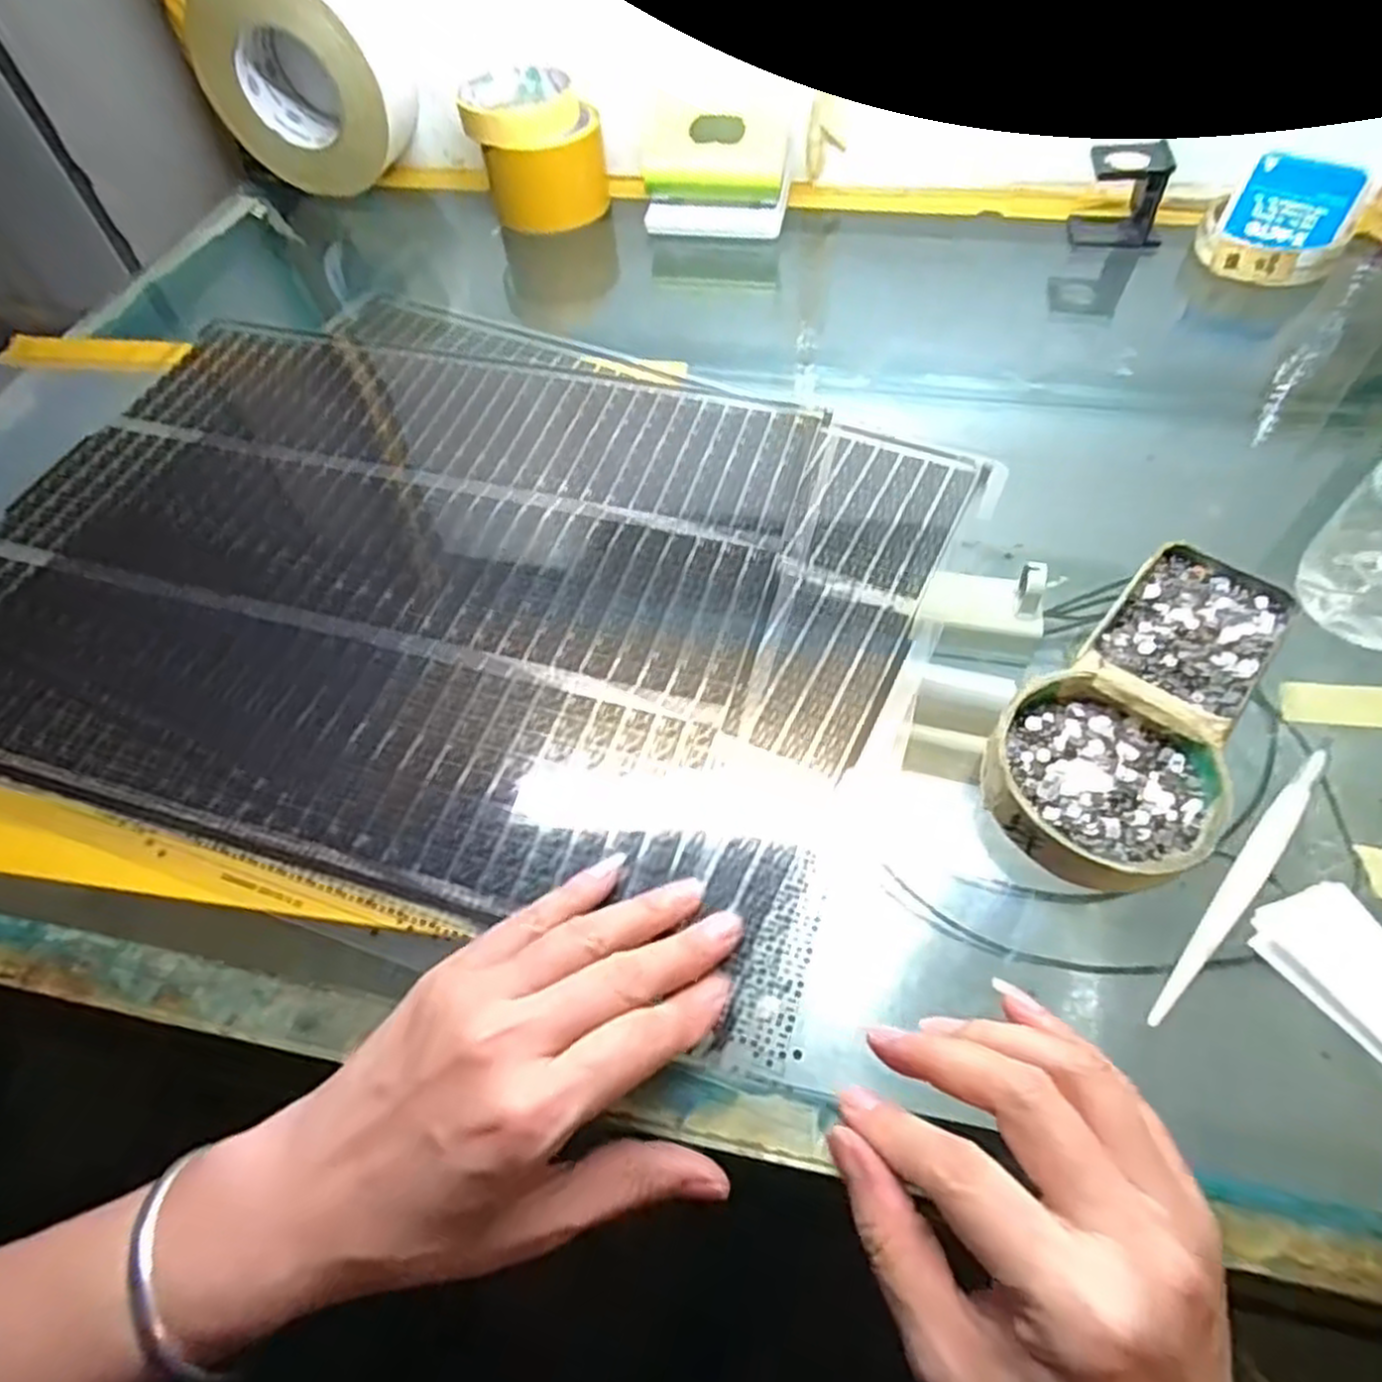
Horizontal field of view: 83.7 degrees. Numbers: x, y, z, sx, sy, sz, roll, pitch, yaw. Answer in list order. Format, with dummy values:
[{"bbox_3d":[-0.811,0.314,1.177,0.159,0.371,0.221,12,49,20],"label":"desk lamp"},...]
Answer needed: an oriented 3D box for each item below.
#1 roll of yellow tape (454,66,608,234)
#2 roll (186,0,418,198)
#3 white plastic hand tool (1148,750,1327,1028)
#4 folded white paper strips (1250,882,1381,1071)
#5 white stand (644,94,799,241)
[{"bbox_3d":[-0.111,-0.395,0.567,0.091,0.075,0.087,-2,57,2],"label":"roll of yellow tape"},{"bbox_3d":[-0.287,-0.451,0.572,0.142,0.129,0.055,6,57,8],"label":"roll"},{"bbox_3d":[0.198,0.067,0.275,0.010,0.008,0.132,37,66,24],"label":"white plastic hand tool"},{"bbox_3d":[0.224,0.096,0.250,0.044,0.014,0.067,-25,59,-12],"label":"folded white paper strips"},{"bbox_3d":[0.019,-0.365,0.540,0.099,0.073,0.034,3,57,6],"label":"white stand"}]

